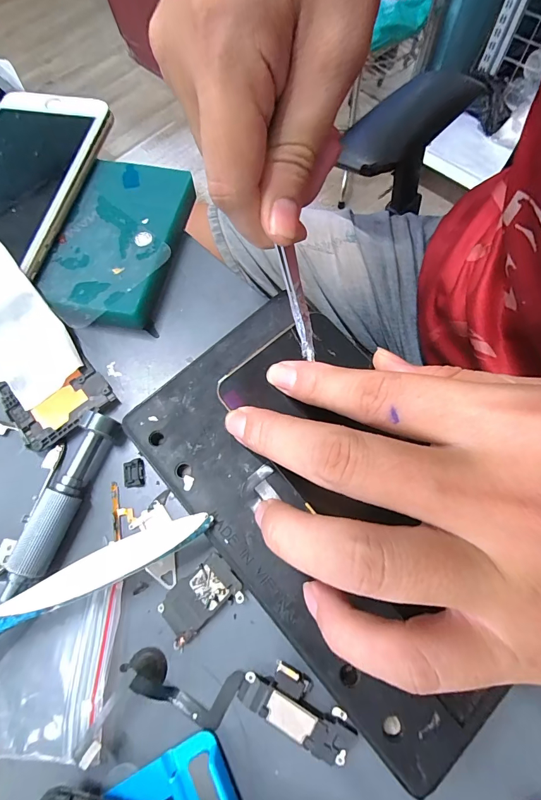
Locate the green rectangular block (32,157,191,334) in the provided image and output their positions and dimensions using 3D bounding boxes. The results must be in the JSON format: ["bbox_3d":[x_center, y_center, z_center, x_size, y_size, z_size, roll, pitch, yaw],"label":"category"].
[{"bbox_3d":[-0.088,-0.092,0.212,0.068,0.018,0.111,11,71,8],"label":"green rectangular block"}]

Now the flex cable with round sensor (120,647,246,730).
[{"bbox_3d":[-0.036,0.113,0.140,0.048,0.010,0.019,10,71,7],"label":"flex cable with round sensor"}]

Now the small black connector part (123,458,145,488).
[{"bbox_3d":[-0.066,0.035,0.173,0.010,0.004,0.013,-10,69,0],"label":"small black connector part"}]

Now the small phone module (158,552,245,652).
[{"bbox_3d":[-0.029,0.083,0.151,0.036,0.004,0.021,-40,67,1],"label":"small phone module"}]

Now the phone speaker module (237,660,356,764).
[{"bbox_3d":[0.010,0.116,0.137,0.043,0.009,0.020,26,73,12],"label":"phone speaker module"}]

